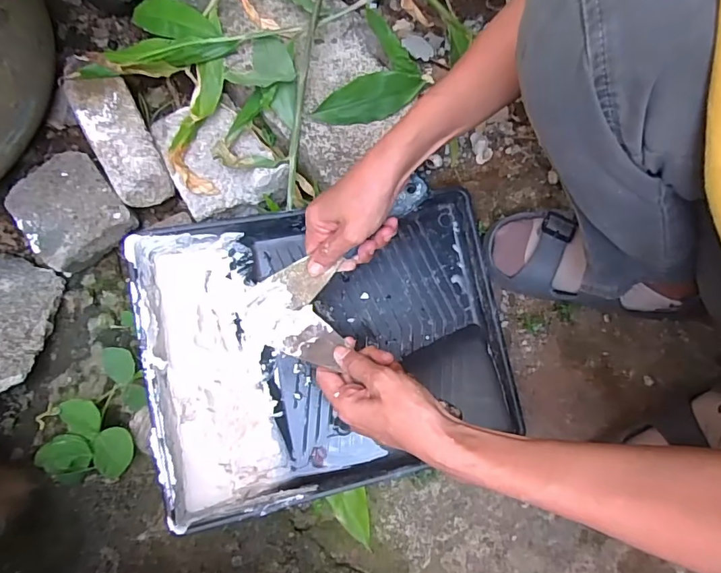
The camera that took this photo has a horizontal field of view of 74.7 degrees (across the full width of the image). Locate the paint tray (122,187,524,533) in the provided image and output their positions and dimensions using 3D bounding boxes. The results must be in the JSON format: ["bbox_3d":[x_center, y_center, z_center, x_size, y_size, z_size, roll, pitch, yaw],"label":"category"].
[{"bbox_3d":[-0.026,0.061,0.487,0.346,0.104,0.270,-12,76,-4],"label":"paint tray"}]

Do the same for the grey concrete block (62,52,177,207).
[{"bbox_3d":[-0.283,-0.184,0.548,0.065,0.051,0.187,-29,77,-8],"label":"grey concrete block"}]

